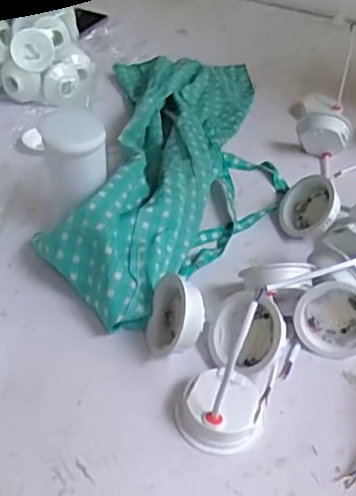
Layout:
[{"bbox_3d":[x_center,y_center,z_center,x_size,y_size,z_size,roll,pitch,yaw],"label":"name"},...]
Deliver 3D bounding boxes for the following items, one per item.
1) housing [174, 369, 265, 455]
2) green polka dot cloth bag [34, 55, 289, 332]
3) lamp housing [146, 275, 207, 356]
[{"bbox_3d":[0.034,0.127,0.470,0.070,0.029,0.064,11,41,6],"label":"housing"},{"bbox_3d":[0.008,-0.136,0.733,0.243,0.074,0.596,8,41,2],"label":"green polka dot cloth bag"},{"bbox_3d":[-0.002,0.057,0.514,0.047,0.063,0.073,5,41,-2],"label":"lamp housing"}]

